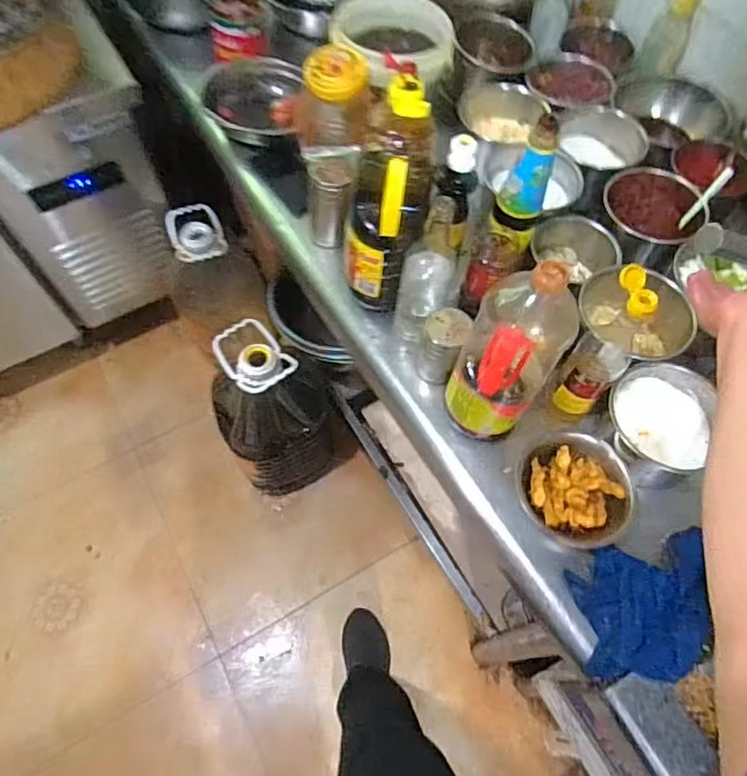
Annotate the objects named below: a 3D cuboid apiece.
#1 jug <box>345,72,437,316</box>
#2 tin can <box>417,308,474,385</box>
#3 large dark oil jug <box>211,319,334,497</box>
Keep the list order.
[{"bbox_3d":[0.023,-0.238,0.744,0.121,0.298,0.121,8,63,3],"label":"jug"},{"bbox_3d":[0.094,-0.054,0.781,0.061,0.117,0.072,21,64,9],"label":"tin can"},{"bbox_3d":[-0.230,0.065,1.348,0.257,0.481,0.249,-5,63,-4],"label":"large dark oil jug"}]

